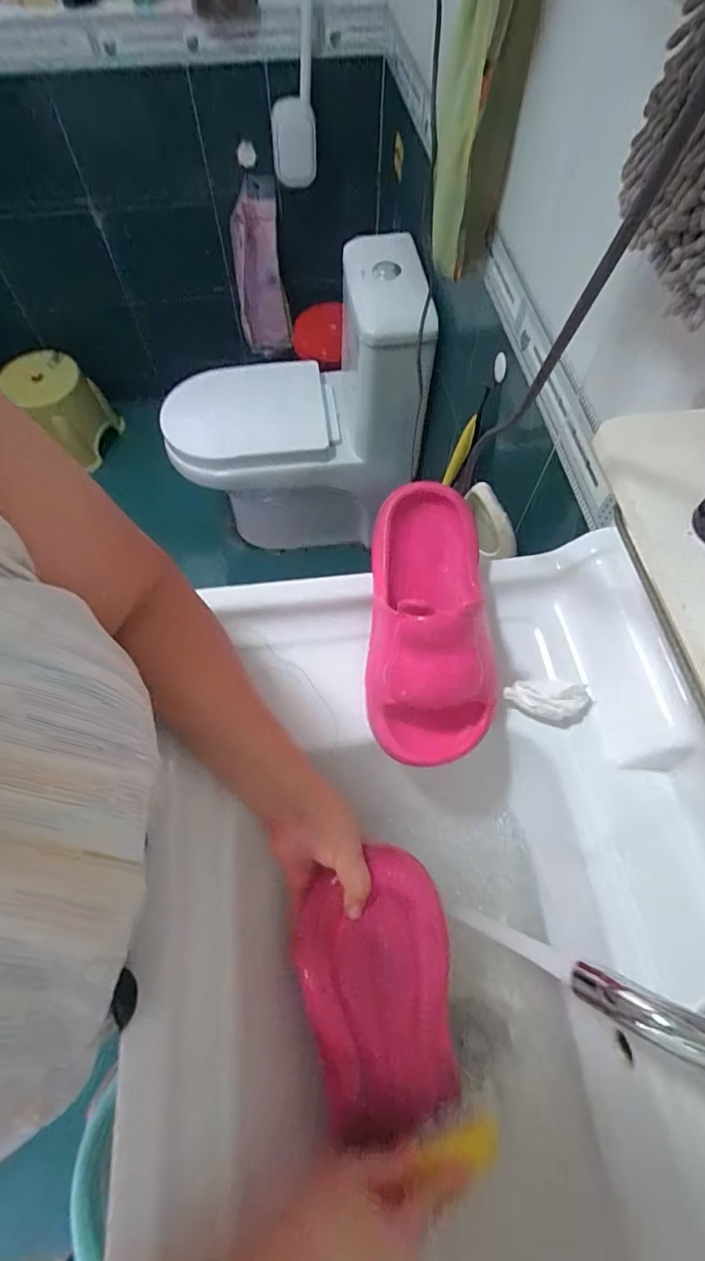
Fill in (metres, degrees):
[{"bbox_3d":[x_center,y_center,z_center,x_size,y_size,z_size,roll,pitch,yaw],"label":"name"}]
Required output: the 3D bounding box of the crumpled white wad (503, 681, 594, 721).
[{"bbox_3d":[0.173,0.060,0.443,0.075,0.035,0.027,13,63,6],"label":"crumpled white wad"}]

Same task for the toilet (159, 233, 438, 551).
[{"bbox_3d":[-0.140,-0.570,1.368,0.627,0.733,0.392,3,63,1],"label":"toilet"}]

